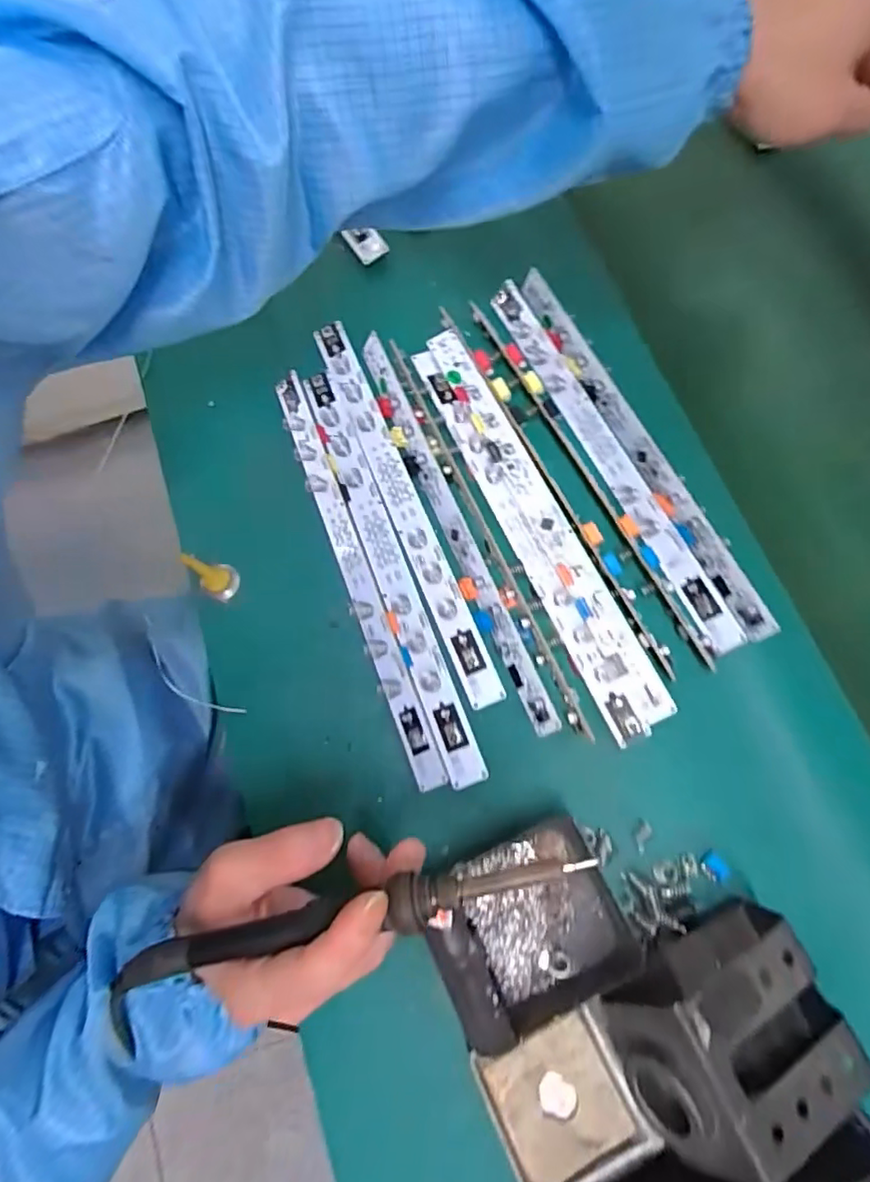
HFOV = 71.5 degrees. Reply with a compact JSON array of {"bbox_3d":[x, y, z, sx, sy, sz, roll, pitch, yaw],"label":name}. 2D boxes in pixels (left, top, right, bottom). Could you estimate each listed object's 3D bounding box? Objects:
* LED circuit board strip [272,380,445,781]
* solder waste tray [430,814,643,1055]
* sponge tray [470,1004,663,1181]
[{"bbox_3d":[-0.050,-0.018,0.375,0.023,0.006,0.280,-21,71,-4],"label":"LED circuit board strip"},{"bbox_3d":[0.047,0.171,0.302,0.091,0.033,0.081,-23,73,-5],"label":"solder waste tray"},{"bbox_3d":[0.060,0.245,0.287,0.063,0.010,0.063,-24,73,-6],"label":"sponge tray"}]

